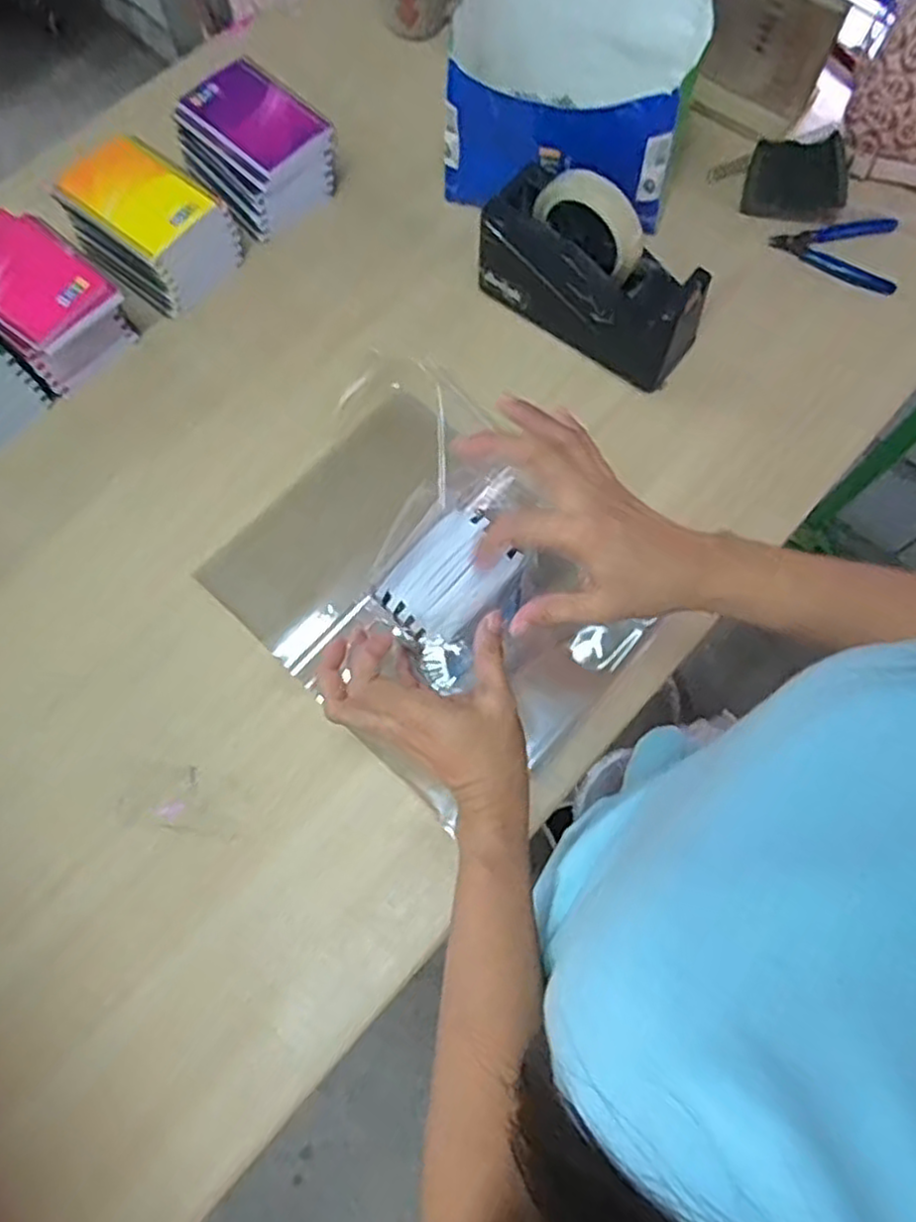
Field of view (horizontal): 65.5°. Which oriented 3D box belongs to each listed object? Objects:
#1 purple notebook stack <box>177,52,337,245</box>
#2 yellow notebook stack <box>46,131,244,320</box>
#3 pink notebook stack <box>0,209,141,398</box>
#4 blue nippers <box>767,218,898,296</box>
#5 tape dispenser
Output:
[{"bbox_3d":[-0.201,-0.456,0.703,0.109,0.071,0.133,-40,76,-11],"label":"purple notebook stack"},{"bbox_3d":[-0.287,-0.361,0.669,0.136,0.072,0.101,37,76,12],"label":"yellow notebook stack"},{"bbox_3d":[-0.367,-0.274,0.630,0.119,0.096,0.099,40,77,12],"label":"pink notebook stack"},{"bbox_3d":[0.377,-0.364,0.704,0.124,0.019,0.072,22,73,8],"label":"blue nippers"},{"bbox_3d":[0.120,-0.300,0.630,0.204,0.124,0.079,40,77,12],"label":"tape dispenser"}]

